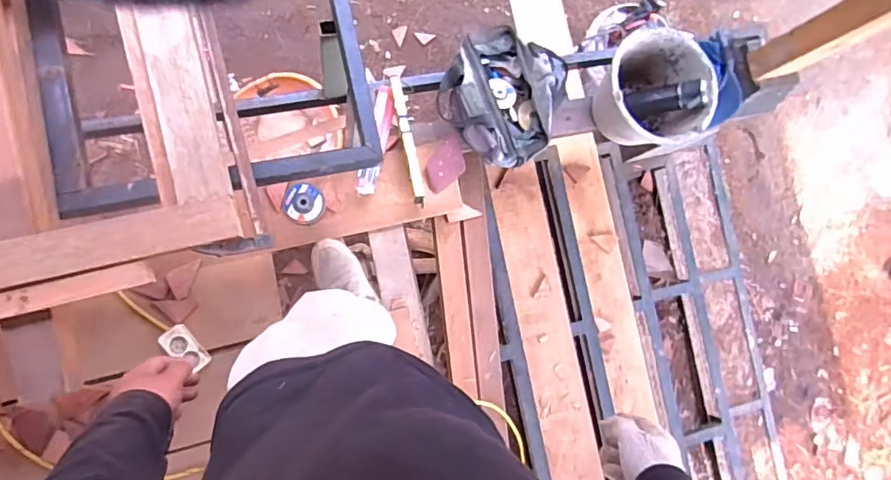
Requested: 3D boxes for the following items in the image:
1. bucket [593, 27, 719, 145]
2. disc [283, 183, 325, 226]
[{"bbox_3d":[0.508,-0.368,1.345,0.252,0.179,0.277,1,85,-11],"label":"bucket"},{"bbox_3d":[-0.334,-0.086,1.259,0.091,0.008,0.096,-1,98,-9],"label":"disc"}]

